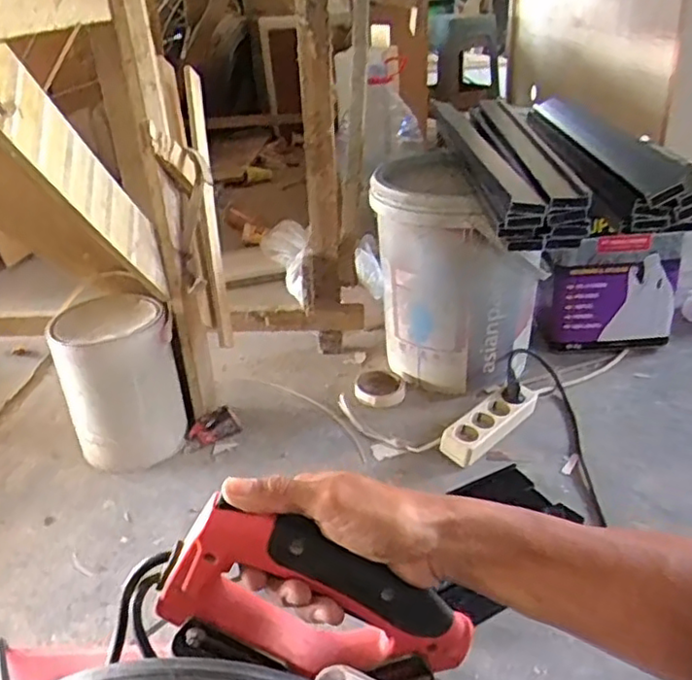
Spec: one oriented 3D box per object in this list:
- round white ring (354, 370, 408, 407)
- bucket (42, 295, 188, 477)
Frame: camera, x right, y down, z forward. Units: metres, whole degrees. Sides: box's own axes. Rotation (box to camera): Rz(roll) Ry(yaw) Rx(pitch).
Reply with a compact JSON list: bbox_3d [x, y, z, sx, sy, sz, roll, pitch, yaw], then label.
[{"bbox_3d":[0.064,0.087,1.224,0.095,0.029,0.090,-2,29,1],"label":"round white ring"},{"bbox_3d":[-0.363,0.078,1.070,0.172,0.260,0.172,-2,29,1],"label":"bucket"}]

